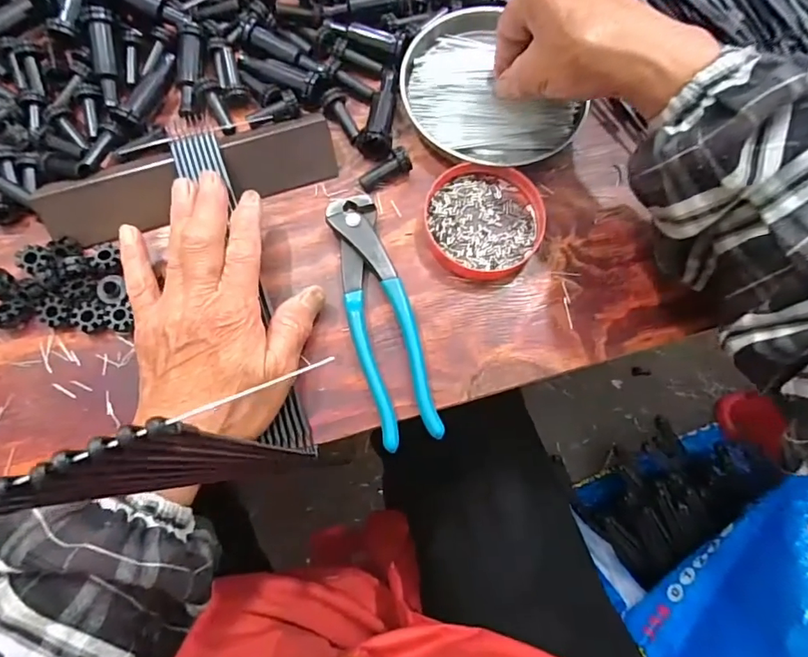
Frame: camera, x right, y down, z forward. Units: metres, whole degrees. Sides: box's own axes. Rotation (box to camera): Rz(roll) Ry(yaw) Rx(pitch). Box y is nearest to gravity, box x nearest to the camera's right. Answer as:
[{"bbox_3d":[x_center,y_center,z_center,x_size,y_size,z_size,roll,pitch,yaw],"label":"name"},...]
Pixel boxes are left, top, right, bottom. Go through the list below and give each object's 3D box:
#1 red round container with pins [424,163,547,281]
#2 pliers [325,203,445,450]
[{"bbox_3d":[0.054,-0.073,0.341,0.077,0.012,0.078,0,77,-1],"label":"red round container with pins"},{"bbox_3d":[-0.016,-0.008,0.320,0.038,0.015,0.162,-16,78,-5],"label":"pliers"}]

